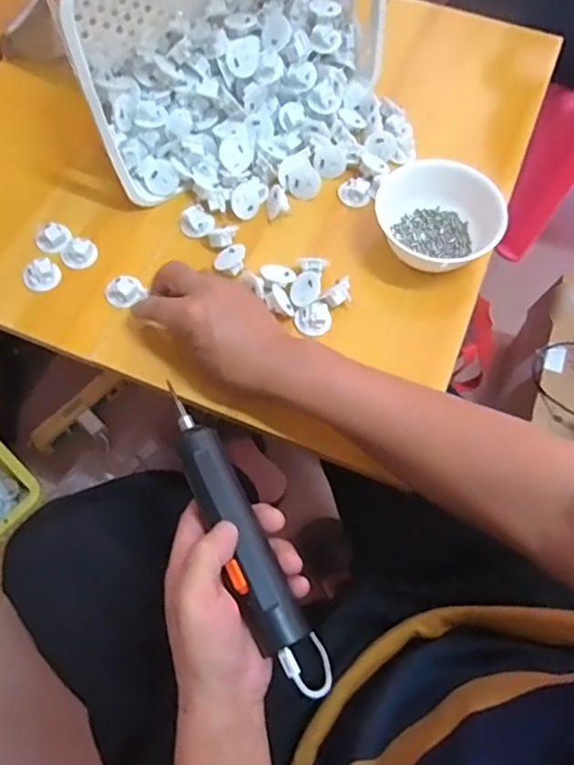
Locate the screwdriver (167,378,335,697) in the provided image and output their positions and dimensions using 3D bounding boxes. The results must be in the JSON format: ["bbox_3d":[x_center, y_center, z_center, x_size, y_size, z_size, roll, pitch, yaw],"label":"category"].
[{"bbox_3d":[-0.033,0.106,0.409,0.034,0.030,0.225,-25,71,-12],"label":"screwdriver"}]

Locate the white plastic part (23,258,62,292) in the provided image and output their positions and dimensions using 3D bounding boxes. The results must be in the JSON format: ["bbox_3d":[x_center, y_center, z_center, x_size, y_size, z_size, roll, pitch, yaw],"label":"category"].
[{"bbox_3d":[-0.228,-0.100,0.543,0.032,0.014,0.026,-31,70,-14],"label":"white plastic part"}]

